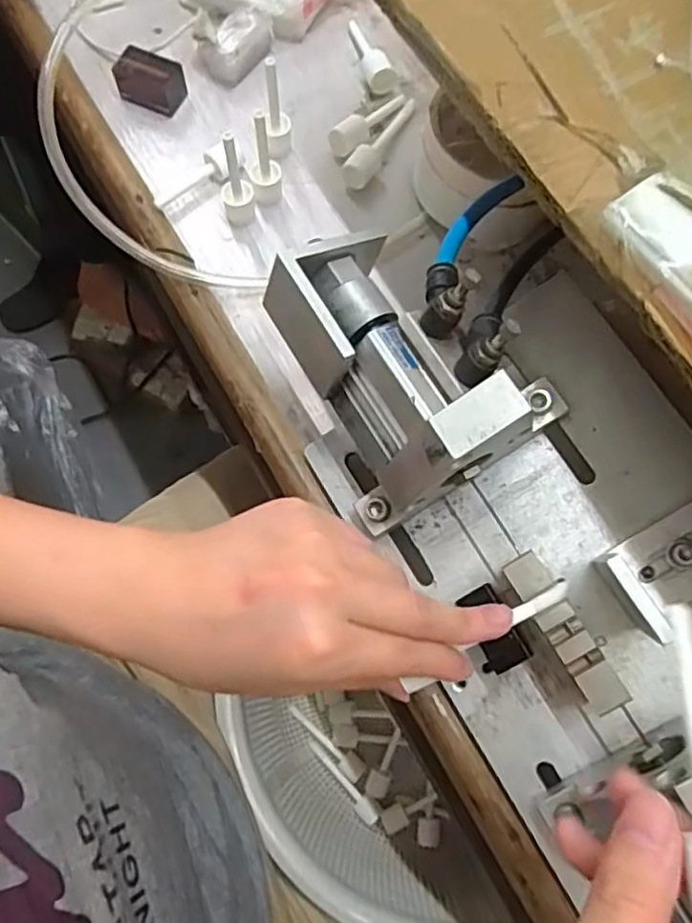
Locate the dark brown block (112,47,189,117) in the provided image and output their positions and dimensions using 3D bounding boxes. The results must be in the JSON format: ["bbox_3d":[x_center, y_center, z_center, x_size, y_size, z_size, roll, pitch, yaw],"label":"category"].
[{"bbox_3d":[-0.128,-0.246,0.432,0.041,0.025,0.025,18,73,5],"label":"dark brown block"}]

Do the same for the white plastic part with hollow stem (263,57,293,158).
[{"bbox_3d":[-0.041,-0.211,0.401,0.015,0.062,0.015,-6,73,-2],"label":"white plastic part with hollow stem"}]

